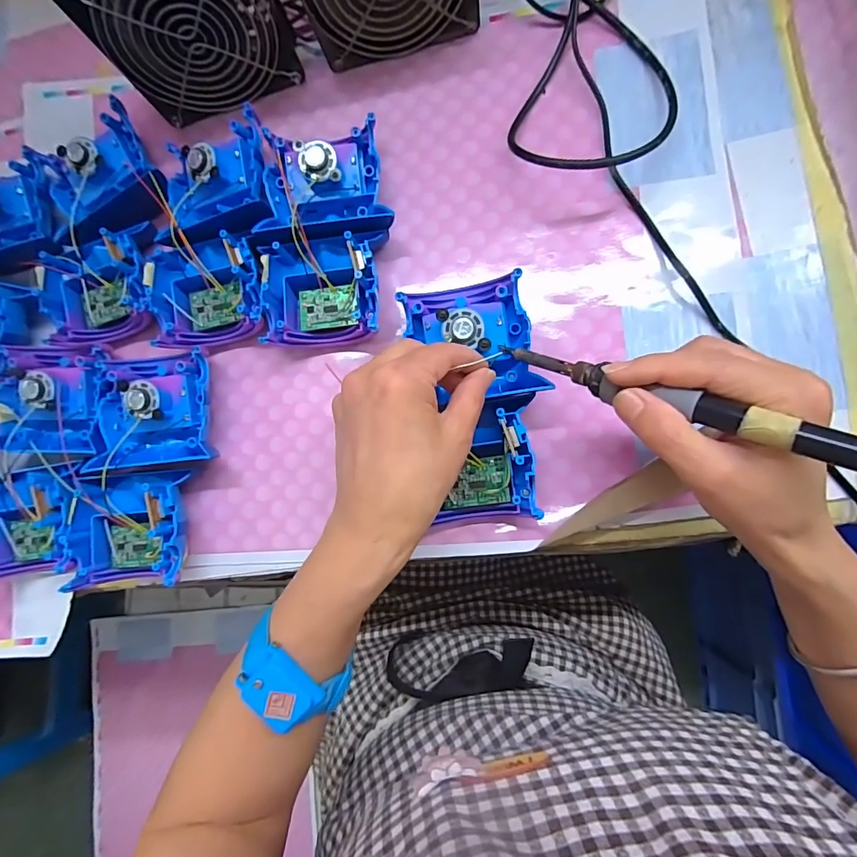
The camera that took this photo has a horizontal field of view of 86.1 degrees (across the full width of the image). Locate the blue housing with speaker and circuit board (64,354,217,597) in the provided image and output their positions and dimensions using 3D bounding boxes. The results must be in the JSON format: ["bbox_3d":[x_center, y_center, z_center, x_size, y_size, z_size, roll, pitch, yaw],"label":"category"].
[{"bbox_3d":[-0.201,0.028,0.329,0.095,0.041,0.167,6,86,9],"label":"blue housing with speaker and circuit board"}]

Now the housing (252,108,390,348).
[{"bbox_3d":[-0.074,-0.137,0.329,0.096,0.039,0.153,-5,84,8],"label":"housing"}]

